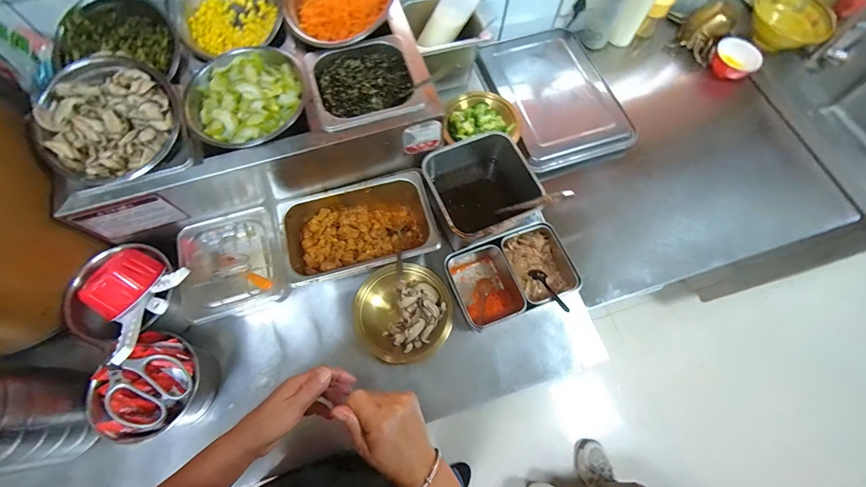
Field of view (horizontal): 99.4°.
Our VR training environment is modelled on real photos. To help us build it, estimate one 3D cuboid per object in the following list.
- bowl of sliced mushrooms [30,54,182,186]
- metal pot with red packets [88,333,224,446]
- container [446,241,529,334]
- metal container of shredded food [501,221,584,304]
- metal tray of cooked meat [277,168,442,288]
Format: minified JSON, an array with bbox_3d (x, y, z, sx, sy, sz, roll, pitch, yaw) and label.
[{"bbox_3d":[-0.459,-0.178,0.519,0.173,0.052,0.178,1,68,-1],"label":"bowl of sliced mushrooms"},{"bbox_3d":[-0.433,0.228,0.577,0.150,0.127,0.136,-32,72,-13],"label":"metal pot with red packets"},{"bbox_3d":[0.096,0.080,0.682,0.119,0.062,0.139,-19,70,-9],"label":"container"},{"bbox_3d":[0.199,0.043,0.699,0.105,0.057,0.143,-22,70,-10],"label":"metal container of shredded food"},{"bbox_3d":[-0.135,-0.020,0.683,0.268,0.082,0.165,-16,69,-8],"label":"metal tray of cooked meat"}]

